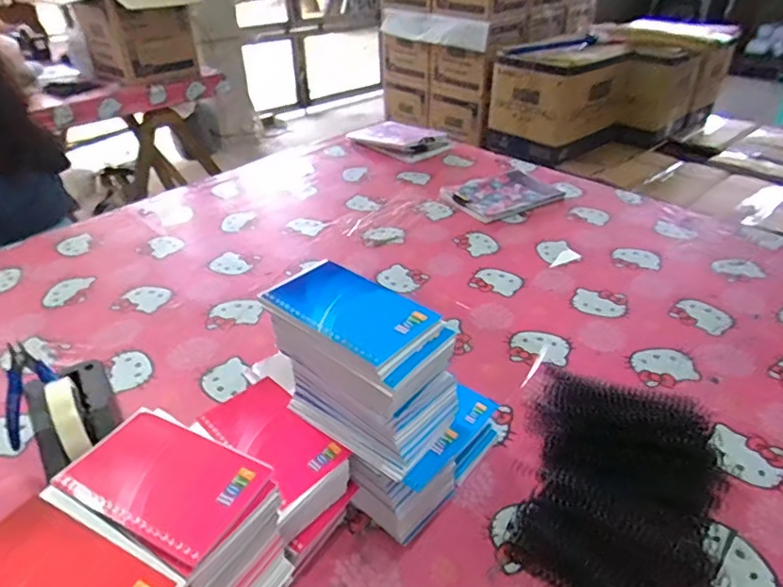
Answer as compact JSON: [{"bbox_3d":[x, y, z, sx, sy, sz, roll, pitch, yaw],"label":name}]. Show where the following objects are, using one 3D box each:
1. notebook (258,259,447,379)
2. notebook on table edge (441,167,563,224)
[{"bbox_3d":[-0.033,0.013,0.438,0.132,0.011,0.082,25,43,31],"label":"notebook"},{"bbox_3d":[0.231,-0.213,1.131,0.228,0.012,0.179,-18,38,-23],"label":"notebook on table edge"}]

